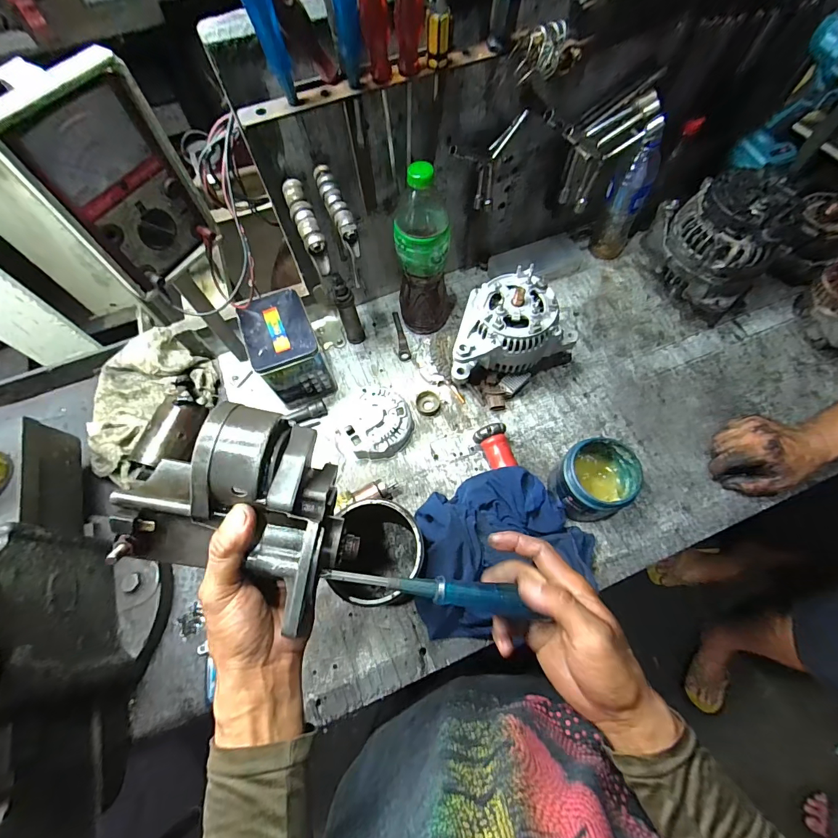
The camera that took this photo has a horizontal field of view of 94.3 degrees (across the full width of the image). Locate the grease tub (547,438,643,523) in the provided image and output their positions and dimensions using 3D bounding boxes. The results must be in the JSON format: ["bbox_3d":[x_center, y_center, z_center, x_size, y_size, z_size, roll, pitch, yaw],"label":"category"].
[{"bbox_3d":[0.229,0.085,0.516,0.089,0.100,0.084,-1,65,1],"label":"grease tub"}]

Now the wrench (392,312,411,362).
[{"bbox_3d":[-0.033,-0.146,0.679,0.020,0.007,0.105,-12,66,-4],"label":"wrench"}]

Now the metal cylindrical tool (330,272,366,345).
[{"bbox_3d":[-0.114,-0.178,0.627,0.031,0.138,0.038,-16,66,-5],"label":"metal cylindrical tool"}]

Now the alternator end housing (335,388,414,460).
[{"bbox_3d":[-0.066,0.008,0.598,0.111,0.037,0.101,-1,65,1],"label":"alternator end housing"}]

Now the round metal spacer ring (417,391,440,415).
[{"bbox_3d":[0.014,-0.027,0.613,0.037,0.014,0.038,-1,65,1],"label":"round metal spacer ring"}]

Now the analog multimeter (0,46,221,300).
[{"bbox_3d":[-0.280,-0.216,0.369,0.033,0.177,0.123,25,69,16],"label":"analog multimeter"}]

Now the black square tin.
[{"bbox_3d":[-0.200,-0.104,0.603,0.089,0.122,0.125,-23,67,-9],"label":"black square tin"}]

